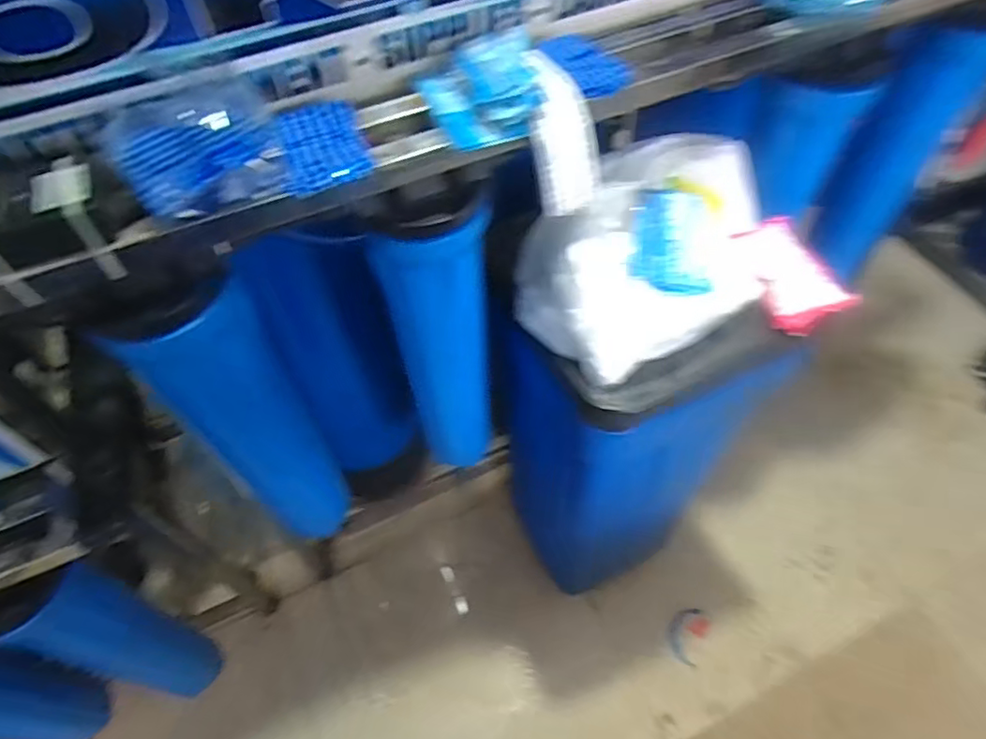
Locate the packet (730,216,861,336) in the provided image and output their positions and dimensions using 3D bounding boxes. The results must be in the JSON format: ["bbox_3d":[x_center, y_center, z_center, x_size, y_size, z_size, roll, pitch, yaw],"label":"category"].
[{"bbox_3d":[0.324,-0.115,0.681,0.105,0.045,0.149,-17,57,-9],"label":"packet"}]

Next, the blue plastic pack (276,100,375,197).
[{"bbox_3d":[-0.136,-0.181,0.484,0.066,0.015,0.092,-16,56,-9],"label":"blue plastic pack"}]

